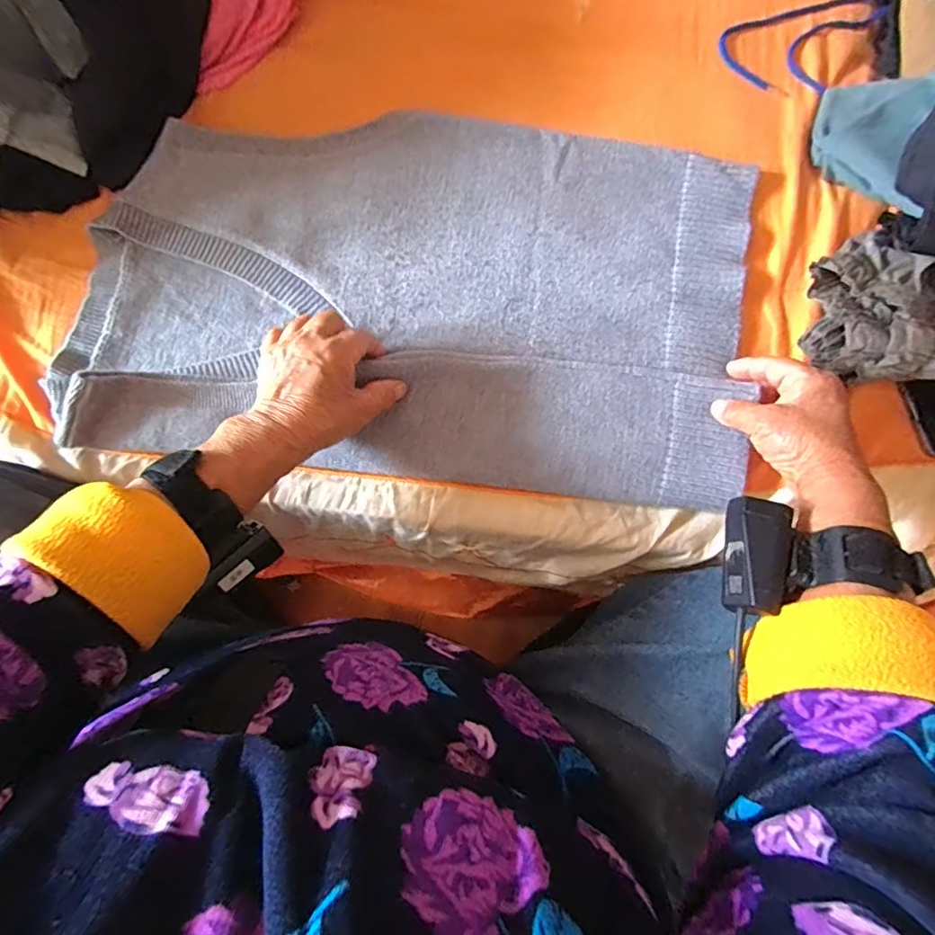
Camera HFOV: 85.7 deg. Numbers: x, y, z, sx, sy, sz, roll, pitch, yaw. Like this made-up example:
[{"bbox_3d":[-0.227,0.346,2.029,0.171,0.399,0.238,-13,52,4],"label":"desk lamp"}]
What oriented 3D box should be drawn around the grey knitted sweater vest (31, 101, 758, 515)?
[{"bbox_3d":[-0.039,-0.159,0.439,0.554,0.030,0.339,6,77,0],"label":"grey knitted sweater vest"}]

